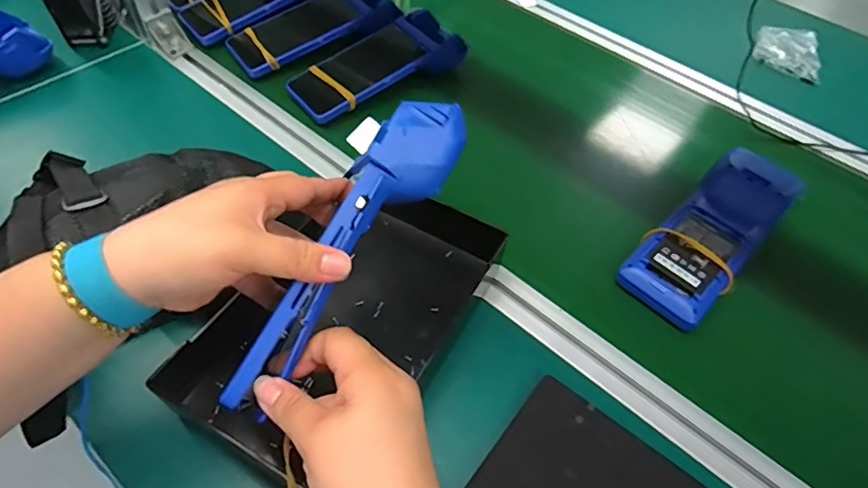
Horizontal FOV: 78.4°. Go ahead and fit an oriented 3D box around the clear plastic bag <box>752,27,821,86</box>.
[{"bbox_3d":[0.500,-0.273,0.749,0.090,0.017,0.104,29,62,14],"label":"clear plastic bag"}]

